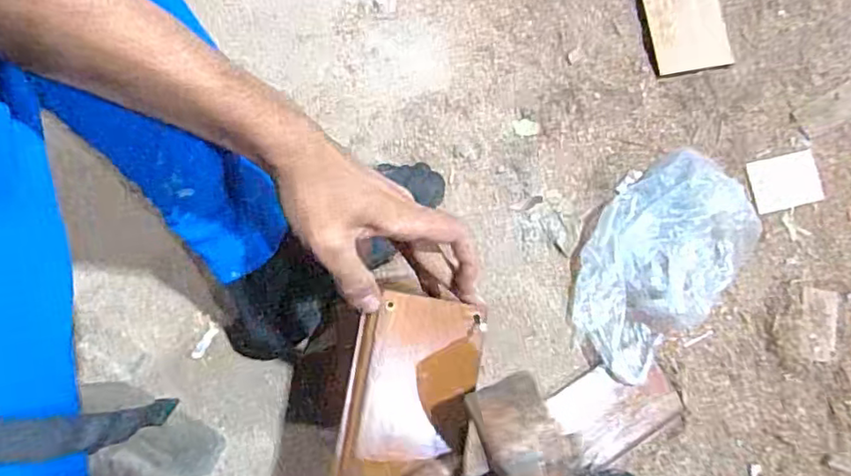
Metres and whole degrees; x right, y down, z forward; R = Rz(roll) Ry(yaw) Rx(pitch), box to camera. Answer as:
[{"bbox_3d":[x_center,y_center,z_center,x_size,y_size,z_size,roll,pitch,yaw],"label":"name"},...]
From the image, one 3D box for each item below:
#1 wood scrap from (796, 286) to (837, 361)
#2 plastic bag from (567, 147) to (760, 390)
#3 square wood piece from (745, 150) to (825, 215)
[{"bbox_3d":[0.407,0.090,0.632,0.039,0.008,0.074,10,77,3],"label":"wood scrap"},{"bbox_3d":[0.226,0.024,0.596,0.200,0.091,0.138,-44,80,-9],"label":"plastic bag"},{"bbox_3d":[0.395,-0.062,0.666,0.079,0.004,0.058,-13,76,-2],"label":"square wood piece"}]

